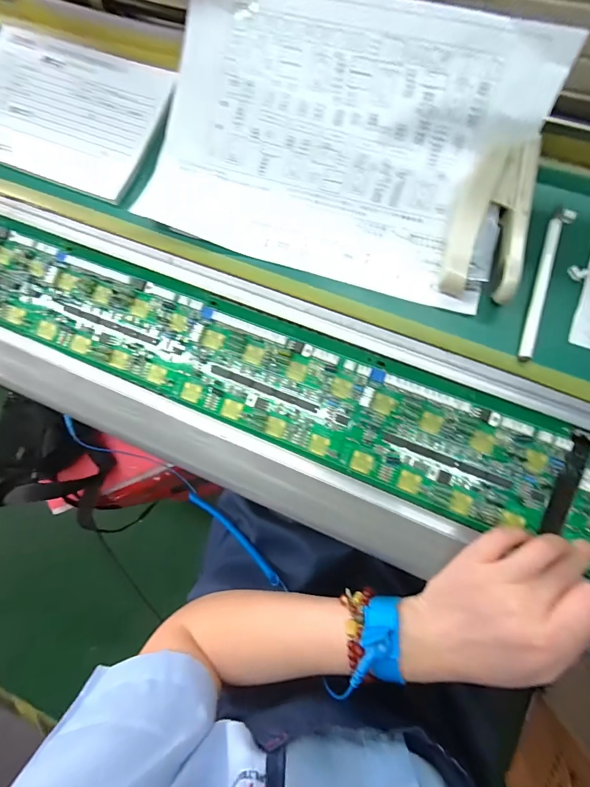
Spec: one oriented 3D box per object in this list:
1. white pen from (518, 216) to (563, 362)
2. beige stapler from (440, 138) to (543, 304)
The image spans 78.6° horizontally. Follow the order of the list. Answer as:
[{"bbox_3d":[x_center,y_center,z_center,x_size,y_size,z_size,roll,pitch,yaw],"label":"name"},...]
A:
[{"bbox_3d":[0.185,-0.079,0.270,0.009,0.014,0.114,16,90,8],"label":"white pen"},{"bbox_3d":[0.142,-0.128,0.270,0.050,0.031,0.112,11,89,8],"label":"beige stapler"}]

